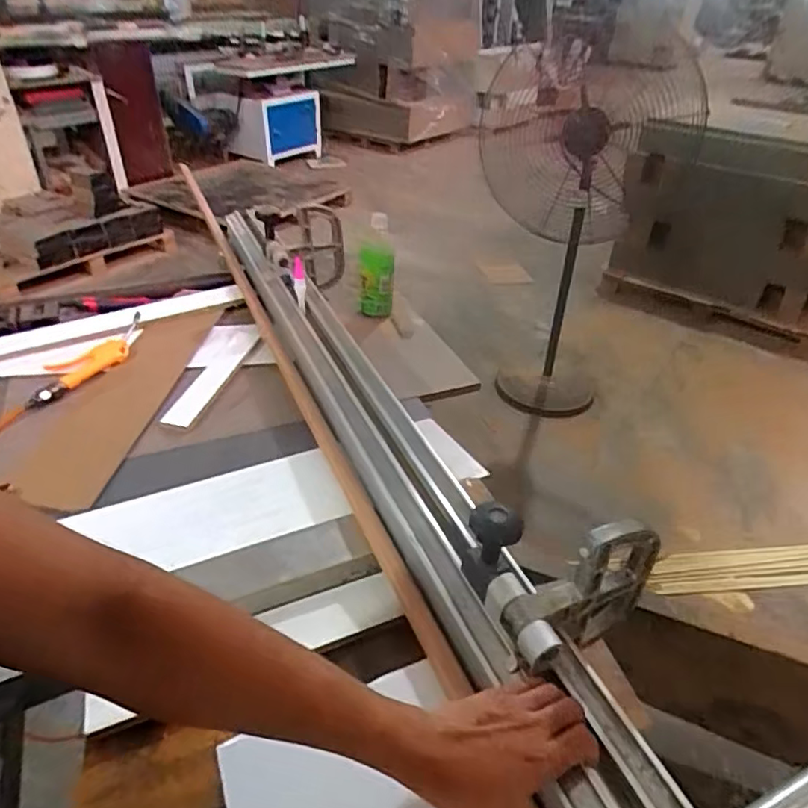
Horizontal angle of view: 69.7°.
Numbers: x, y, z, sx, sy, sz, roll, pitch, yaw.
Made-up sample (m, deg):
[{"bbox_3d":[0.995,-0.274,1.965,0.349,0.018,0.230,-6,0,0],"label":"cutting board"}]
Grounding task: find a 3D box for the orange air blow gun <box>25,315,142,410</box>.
[{"bbox_3d":[-0.535,-0.075,1.002,0.080,0.031,0.253,19,39,23],"label":"orange air blow gun"}]

